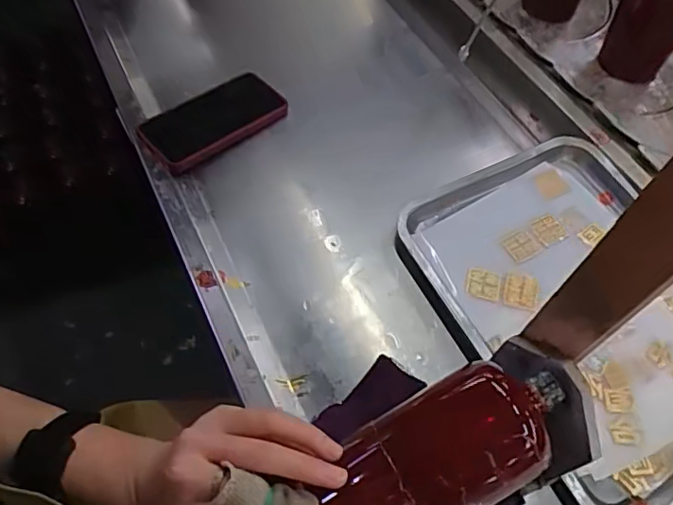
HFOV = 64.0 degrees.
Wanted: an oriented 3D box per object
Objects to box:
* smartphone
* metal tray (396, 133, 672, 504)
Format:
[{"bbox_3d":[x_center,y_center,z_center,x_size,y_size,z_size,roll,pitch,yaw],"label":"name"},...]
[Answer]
[{"bbox_3d":[-0.142,-0.153,0.624,0.159,0.020,0.082,-35,66,-20],"label":"smartphone"},{"bbox_3d":[0.245,0.044,0.531,0.275,0.031,0.337,-25,63,-15],"label":"metal tray"}]

